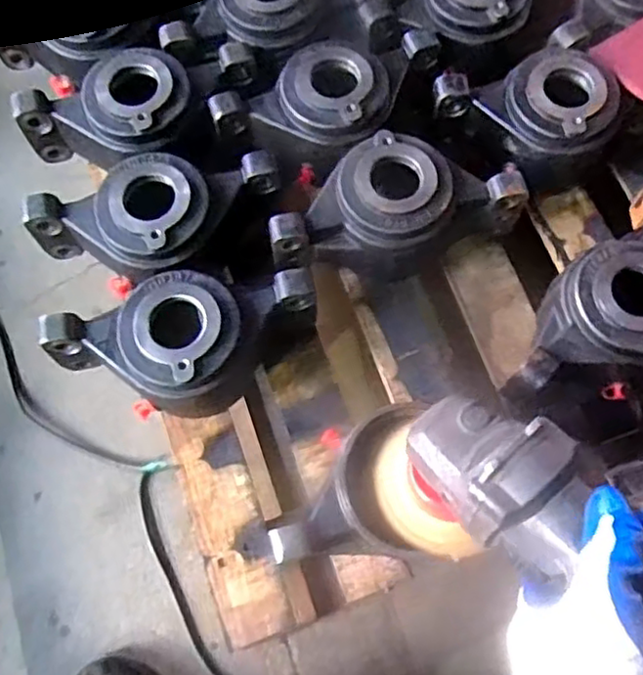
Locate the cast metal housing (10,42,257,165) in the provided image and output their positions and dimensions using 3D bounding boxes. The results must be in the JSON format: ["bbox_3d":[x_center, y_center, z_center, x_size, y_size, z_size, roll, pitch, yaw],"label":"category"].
[{"bbox_3d":[-0.174,-0.219,0.658,0.229,0.081,0.133,-15,71,-5],"label":"cast metal housing"}]

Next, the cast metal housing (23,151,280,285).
[{"bbox_3d":[-0.146,-0.102,0.616,0.227,0.082,0.108,-18,71,-6],"label":"cast metal housing"}]

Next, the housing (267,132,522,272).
[{"bbox_3d":[0.061,-0.117,0.621,0.226,0.085,0.108,-19,71,-6],"label":"housing"}]

